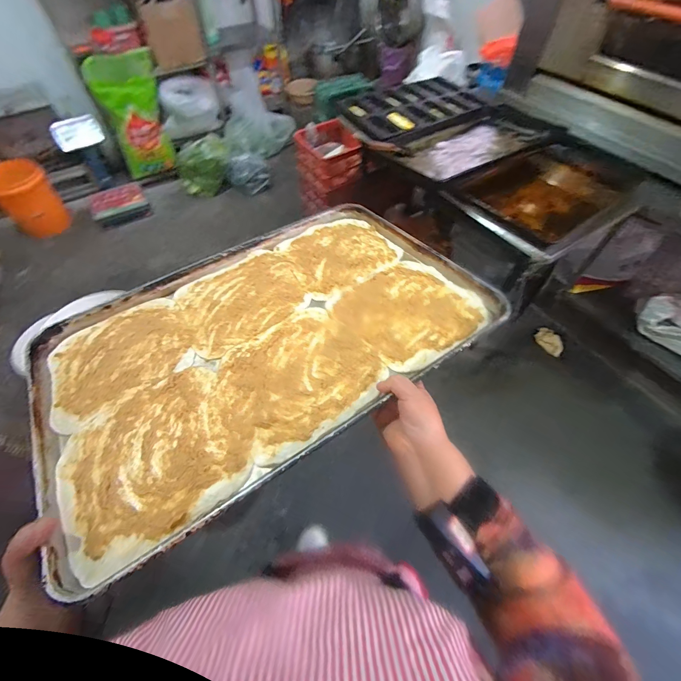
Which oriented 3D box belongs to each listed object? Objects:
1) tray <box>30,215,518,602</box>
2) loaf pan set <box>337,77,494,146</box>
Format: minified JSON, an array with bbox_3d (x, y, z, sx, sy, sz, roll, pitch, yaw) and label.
[{"bbox_3d":[-0.105,-0.025,0.497,0.589,0.051,0.407,-29,58,-20],"label":"tray"},{"bbox_3d":[0.348,-1.090,1.577,0.607,0.078,0.522,-24,56,-17],"label":"loaf pan set"}]

